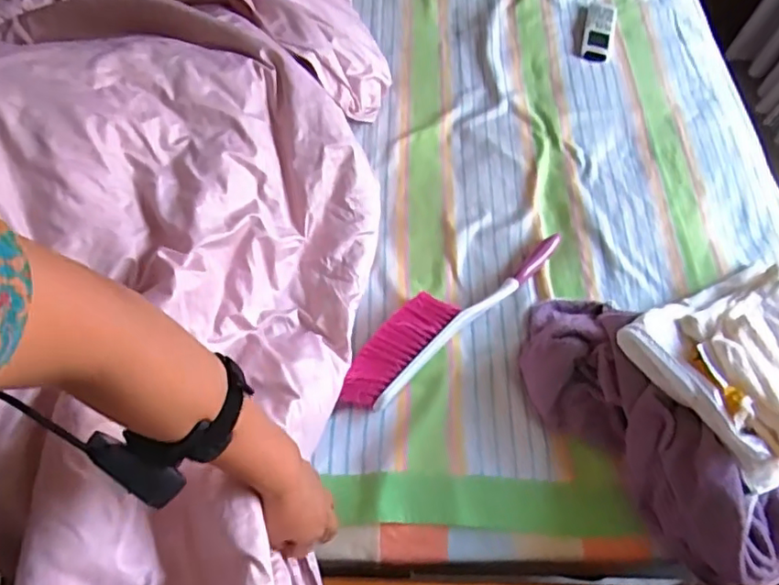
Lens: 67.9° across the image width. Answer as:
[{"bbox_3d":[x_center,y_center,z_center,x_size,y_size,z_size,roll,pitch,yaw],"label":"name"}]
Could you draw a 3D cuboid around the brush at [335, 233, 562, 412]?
[{"bbox_3d":[0.090,0.010,0.765,0.378,0.051,0.078,-39,70,-20],"label":"brush"}]

